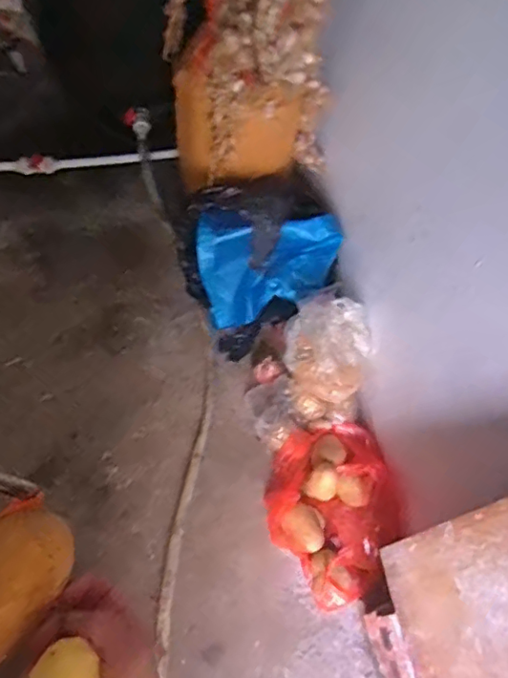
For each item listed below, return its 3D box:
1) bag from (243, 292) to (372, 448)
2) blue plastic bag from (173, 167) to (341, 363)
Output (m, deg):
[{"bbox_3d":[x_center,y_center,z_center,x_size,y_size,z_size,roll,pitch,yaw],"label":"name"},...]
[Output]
[{"bbox_3d":[0.146,0.089,1.293,0.253,0.214,0.360,32,66,9],"label":"bag"},{"bbox_3d":[0.018,-0.222,1.388,0.372,0.307,0.338,-28,71,-17],"label":"blue plastic bag"}]

